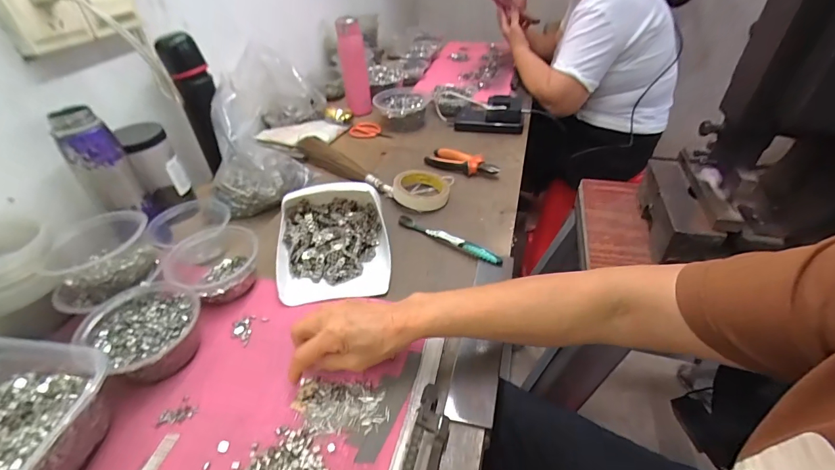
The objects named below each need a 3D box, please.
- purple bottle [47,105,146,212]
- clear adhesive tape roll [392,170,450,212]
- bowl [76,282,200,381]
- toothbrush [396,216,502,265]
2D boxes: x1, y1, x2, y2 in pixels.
[{"bbox_3d":[-0.442,-0.102,0.538,0.050,0.139,0.049,-5,39,0],"label":"purple bottle"},{"bbox_3d":[0.006,-0.084,0.686,0.096,0.027,0.106,-1,39,4],"label":"clear adhesive tape roll"},{"bbox_3d":[-0.305,0.112,0.442,0.112,0.057,0.104,-2,39,2],"label":"bowl"},{"bbox_3d":[0.044,0.003,0.588,0.185,0.020,0.015,25,48,31],"label":"toothbrush"}]

